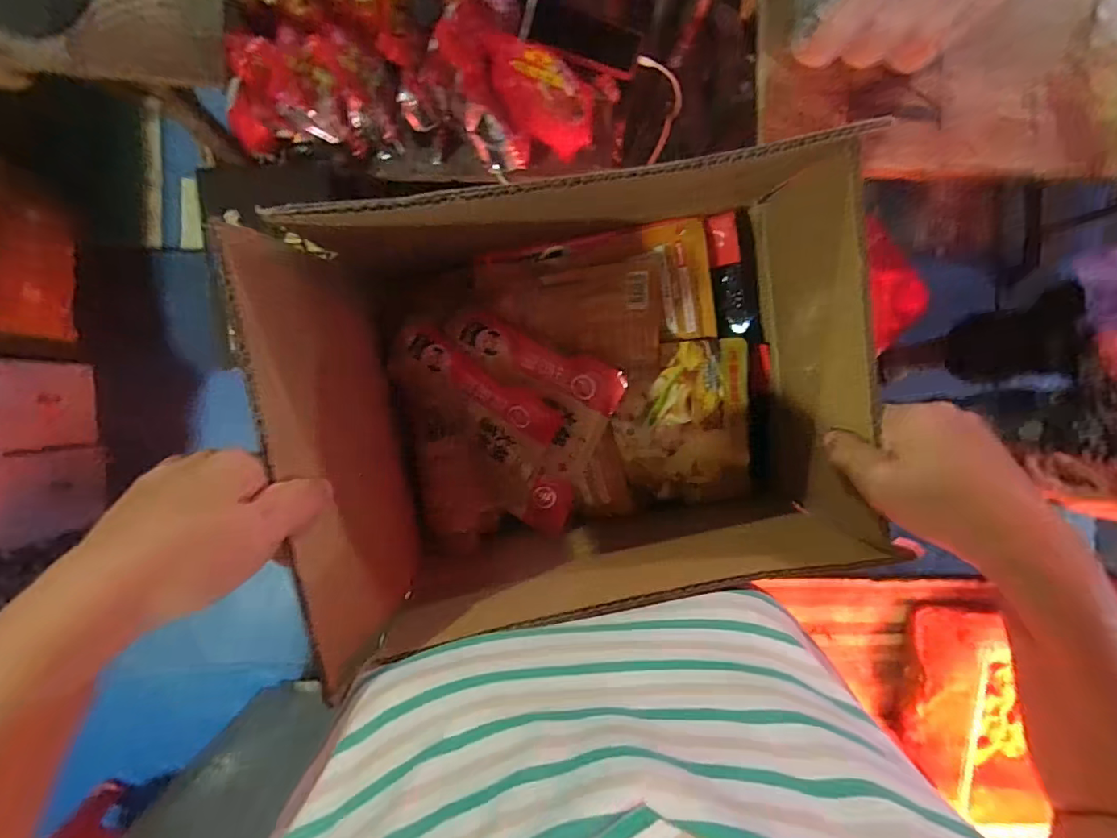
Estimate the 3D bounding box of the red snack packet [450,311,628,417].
[{"bbox_3d":[-0.019,-0.053,0.426,0.161,0.013,0.039,26,96,11],"label":"red snack packet"}]

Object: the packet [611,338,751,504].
[{"bbox_3d":[0.113,0.007,0.457,0.115,0.034,0.150,-7,97,0],"label":"packet"}]

